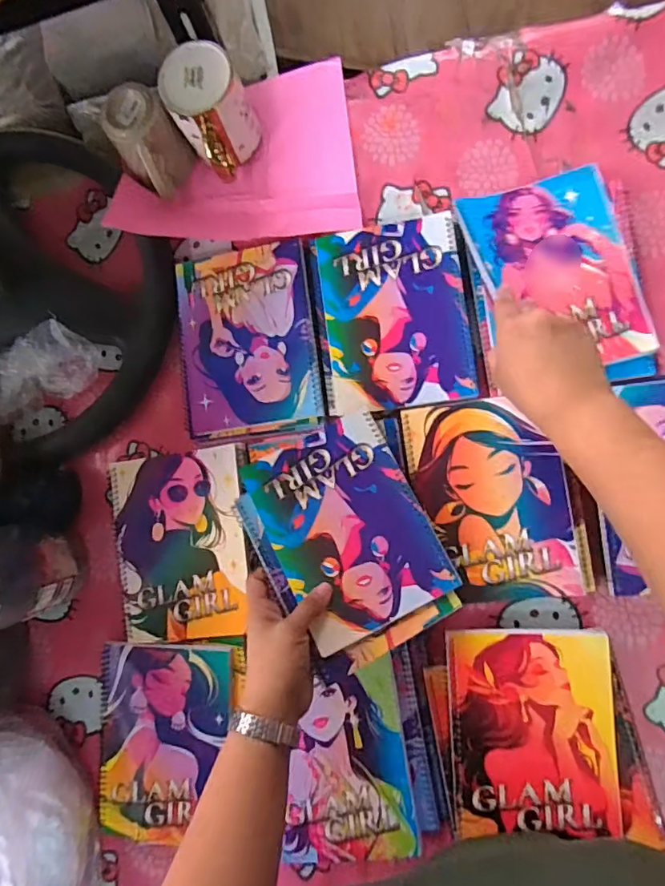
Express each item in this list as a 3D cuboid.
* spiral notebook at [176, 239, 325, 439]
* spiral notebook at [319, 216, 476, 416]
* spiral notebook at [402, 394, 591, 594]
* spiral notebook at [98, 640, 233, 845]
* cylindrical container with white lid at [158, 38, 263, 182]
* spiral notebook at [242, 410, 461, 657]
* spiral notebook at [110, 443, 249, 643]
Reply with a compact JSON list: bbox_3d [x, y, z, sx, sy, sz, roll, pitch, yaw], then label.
[{"bbox_3d":[-0.095,-0.118,0.573,0.153,0.009,0.199,-8,84,7],"label":"spiral notebook"},{"bbox_3d":[0.065,-0.136,0.549,0.152,0.011,0.196,-8,83,7],"label":"spiral notebook"},{"bbox_3d":[0.158,0.052,0.514,0.145,0.011,0.193,-9,83,7],"label":"spiral notebook"},{"bbox_3d":[-0.176,0.315,0.549,0.144,0.016,0.197,0,85,11],"label":"spiral notebook"},{"bbox_3d":[-0.125,-0.351,0.560,0.081,0.096,0.104,-25,82,5],"label":"cylindrical container with white lid"},{"bbox_3d":[0.011,0.079,0.507,0.151,0.012,0.198,-26,73,-5],"label":"spiral notebook"},{"bbox_3d":[-0.163,0.111,0.561,0.147,0.016,0.199,-8,83,7],"label":"spiral notebook"}]

